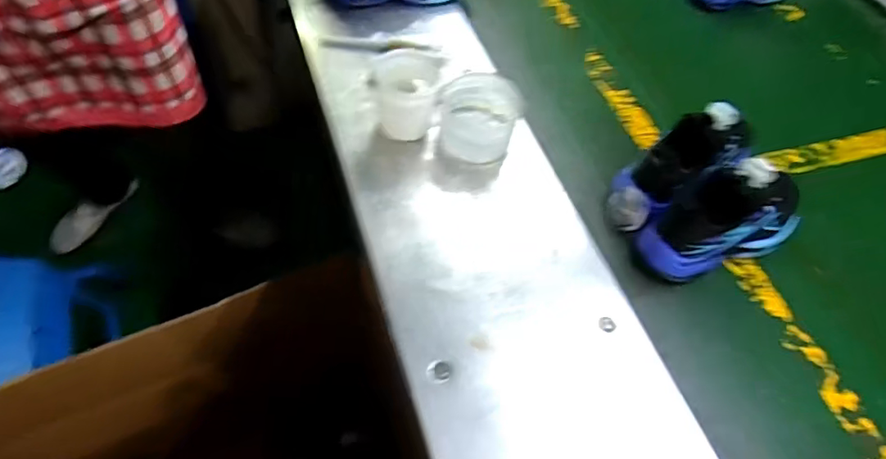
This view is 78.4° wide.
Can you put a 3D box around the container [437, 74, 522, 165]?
[{"bbox_3d":[0.042,-0.126,0.648,0.092,0.074,0.089,10,55,2],"label":"container"}]

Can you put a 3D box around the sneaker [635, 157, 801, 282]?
[{"bbox_3d":[0.318,-0.023,0.594,0.210,0.114,0.083,-17,59,-16],"label":"sneaker"}]

